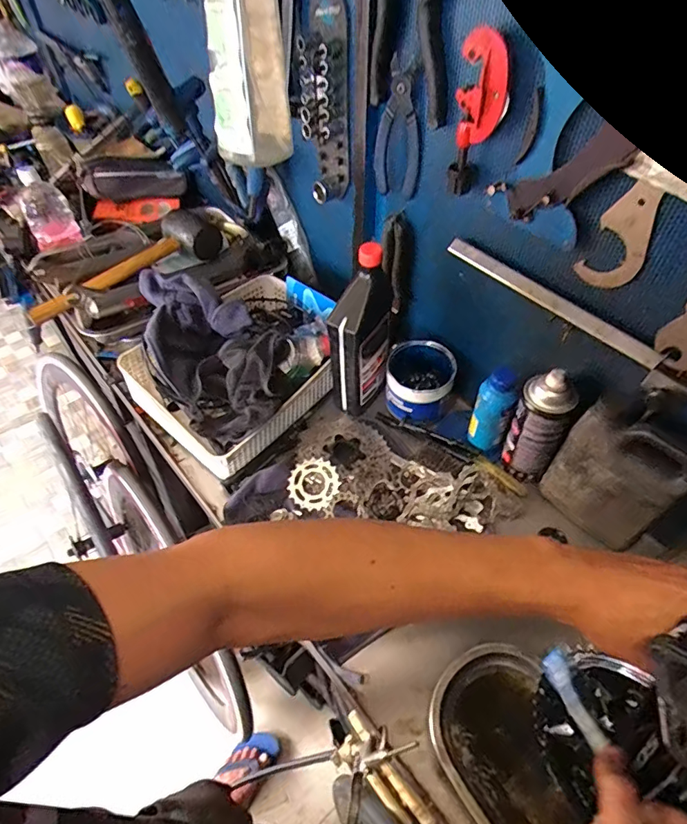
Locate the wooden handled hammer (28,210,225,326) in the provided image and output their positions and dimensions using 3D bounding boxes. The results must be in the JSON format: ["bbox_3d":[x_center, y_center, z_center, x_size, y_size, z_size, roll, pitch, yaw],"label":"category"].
[{"bbox_3d":[-0.359,-0.238,0.817,0.096,0.077,0.336,36,59,27],"label":"wooden handled hammer"}]

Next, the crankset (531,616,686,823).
[{"bbox_3d":[0.246,0.260,0.355,0.172,0.302,0.082,37,60,27],"label":"crankset"}]

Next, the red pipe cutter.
[{"bbox_3d":[0.141,-0.301,0.503,0.051,0.152,0.020,32,57,24],"label":"red pipe cutter"}]

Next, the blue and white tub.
[{"bbox_3d":[0.117,-0.047,0.749,0.097,0.090,0.101,0,50,0],"label":"blue and white tub"}]

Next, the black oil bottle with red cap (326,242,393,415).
[{"bbox_3d":[0.028,-0.111,0.692,0.050,0.244,0.097,27,56,21],"label":"black oil bottle with red cap"}]

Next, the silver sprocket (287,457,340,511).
[{"bbox_3d":[-0.042,0.101,0.685,0.069,0.006,0.072,-1,78,3],"label":"silver sprocket"}]

